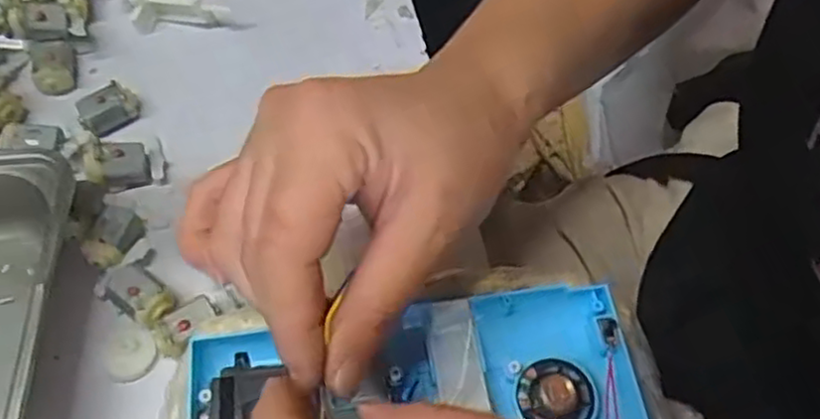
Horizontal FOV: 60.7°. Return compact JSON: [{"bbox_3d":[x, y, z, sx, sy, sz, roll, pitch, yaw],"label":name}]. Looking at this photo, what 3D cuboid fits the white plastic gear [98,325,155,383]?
[{"bbox_3d":[-0.121,0.061,0.300,0.023,0.004,0.023,-1,72,2],"label":"white plastic gear"}]

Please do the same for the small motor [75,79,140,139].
[{"bbox_3d":[-0.156,-0.052,0.363,0.029,0.017,0.018,-35,66,-20],"label":"small motor"}]

